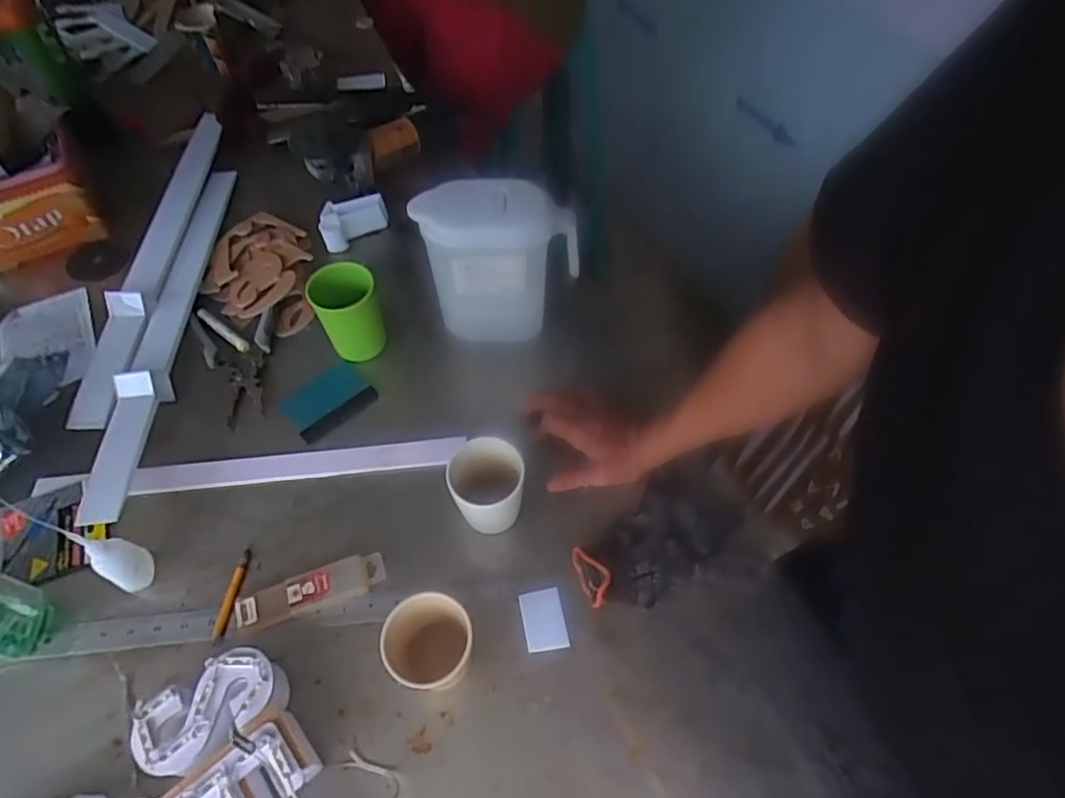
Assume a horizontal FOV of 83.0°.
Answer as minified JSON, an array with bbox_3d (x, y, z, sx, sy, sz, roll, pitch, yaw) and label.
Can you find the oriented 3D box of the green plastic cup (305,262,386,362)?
[{"bbox_3d":[-0.218,-0.102,0.722,0.075,0.102,0.072,-17,59,-10],"label":"green plastic cup"}]

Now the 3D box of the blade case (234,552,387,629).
[{"bbox_3d":[-0.214,0.187,0.586,0.140,0.018,0.038,-19,59,-11],"label":"blade case"}]

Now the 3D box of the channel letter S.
[{"bbox_3d":[-0.269,0.266,0.515,0.119,0.048,0.070,-28,61,-16],"label":"channel letter S"}]

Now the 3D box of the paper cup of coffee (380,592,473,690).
[{"bbox_3d":[-0.086,0.218,0.522,0.074,0.085,0.073,0,57,1],"label":"paper cup of coffee"}]

